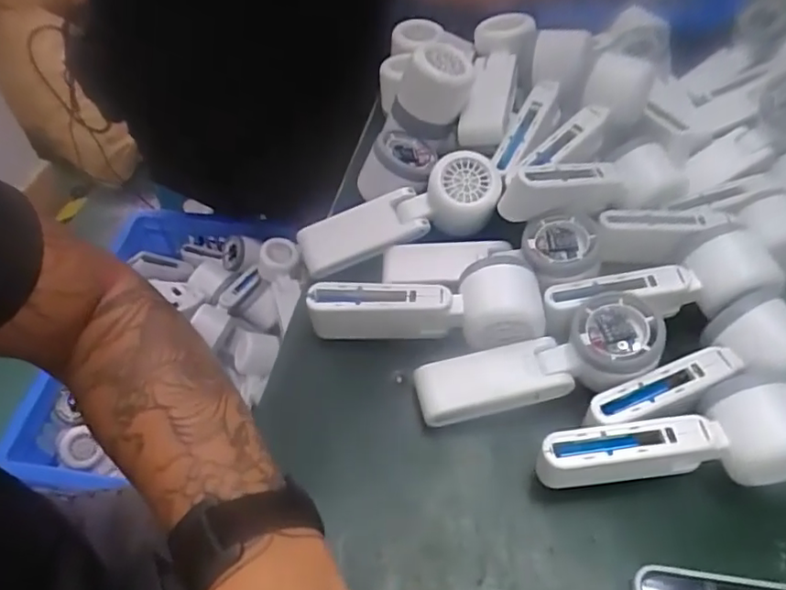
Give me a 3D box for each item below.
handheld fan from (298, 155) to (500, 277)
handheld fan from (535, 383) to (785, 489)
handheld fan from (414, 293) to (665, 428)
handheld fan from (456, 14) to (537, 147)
[{"bbox_3d":[0.007,-0.063,0.476,0.169,0.045,0.048,-22,52,5],"label":"handheld fan"},{"bbox_3d":[0.172,0.088,0.368,0.161,0.055,0.052,-1,51,1],"label":"handheld fan"},{"bbox_3d":[0.099,0.048,0.402,0.166,0.042,0.057,-19,51,7],"label":"handheld fan"},{"bbox_3d":[0.091,-0.197,0.531,0.061,0.046,0.141,15,74,13],"label":"handheld fan"}]

